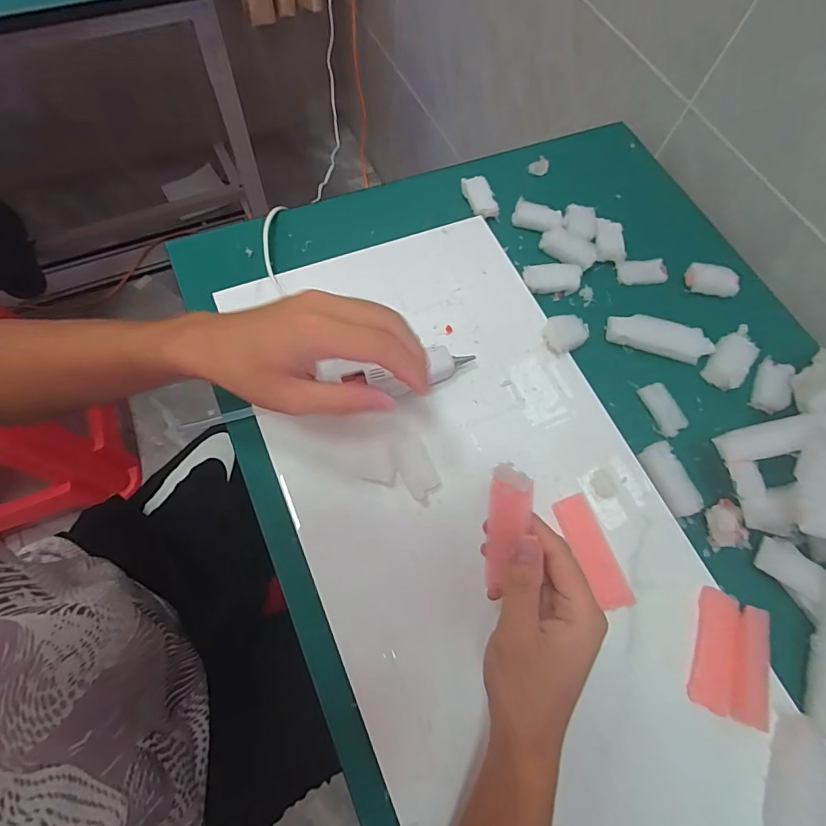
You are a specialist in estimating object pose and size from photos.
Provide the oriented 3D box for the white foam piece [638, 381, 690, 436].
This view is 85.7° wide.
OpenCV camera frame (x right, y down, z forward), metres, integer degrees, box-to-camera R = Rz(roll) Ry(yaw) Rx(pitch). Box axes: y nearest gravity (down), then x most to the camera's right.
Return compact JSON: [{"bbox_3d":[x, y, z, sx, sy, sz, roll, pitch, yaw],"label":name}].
[{"bbox_3d":[0.240,-0.003,0.429,0.030,0.008,0.051,-17,70,-9],"label":"white foam piece"}]

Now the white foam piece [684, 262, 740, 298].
[{"bbox_3d":[0.331,-0.147,0.493,0.055,0.023,0.026,11,68,1],"label":"white foam piece"}]

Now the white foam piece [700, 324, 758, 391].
[{"bbox_3d":[0.322,-0.056,0.448,0.034,0.015,0.064,37,71,11],"label":"white foam piece"}]

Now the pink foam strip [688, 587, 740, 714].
[{"bbox_3d":[0.231,0.180,0.343,0.028,0.009,0.085,19,69,4],"label":"pink foam strip"}]

